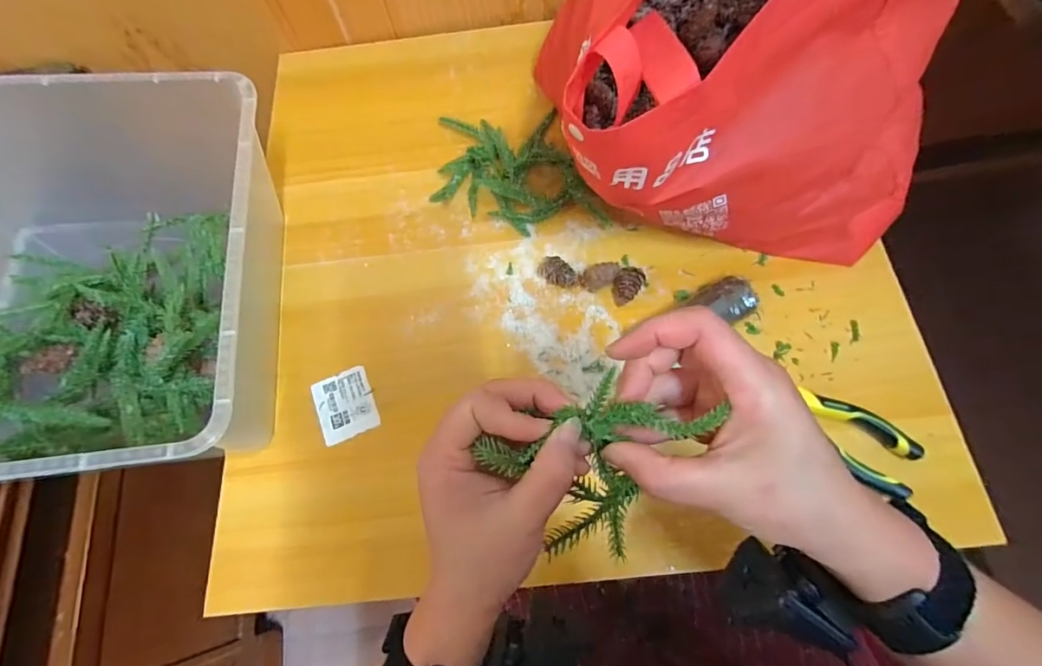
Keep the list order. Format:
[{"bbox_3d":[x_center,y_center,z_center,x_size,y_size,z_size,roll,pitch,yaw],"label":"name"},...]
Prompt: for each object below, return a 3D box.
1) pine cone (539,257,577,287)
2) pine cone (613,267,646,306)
[{"bbox_3d":[0.033,-0.055,0.435,0.017,0.019,0.040,-43,72,-12],"label":"pine cone"},{"bbox_3d":[0.094,-0.042,0.427,0.024,0.019,0.031,24,72,12],"label":"pine cone"}]

